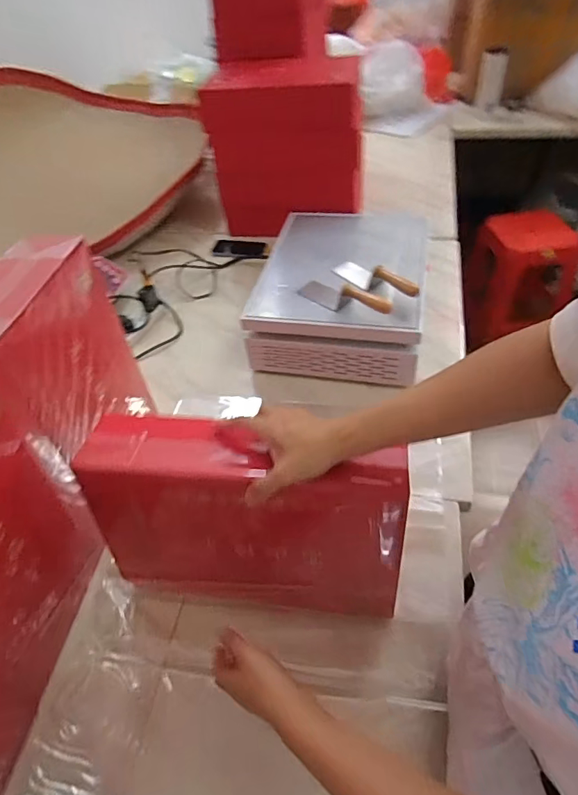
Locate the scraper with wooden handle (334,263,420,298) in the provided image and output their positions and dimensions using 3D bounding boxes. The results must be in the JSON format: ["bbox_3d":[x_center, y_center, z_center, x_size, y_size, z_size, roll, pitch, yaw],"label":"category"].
[{"bbox_3d":[0.154,-0.219,0.885,0.053,0.040,0.192,-28,50,-19],"label":"scraper with wooden handle"}]

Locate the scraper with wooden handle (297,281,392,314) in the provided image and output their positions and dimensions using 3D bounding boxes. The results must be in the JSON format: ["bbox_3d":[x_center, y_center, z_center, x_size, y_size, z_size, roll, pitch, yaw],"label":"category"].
[{"bbox_3d":[0.102,-0.185,0.865,0.187,0.034,0.054,23,53,26],"label":"scraper with wooden handle"}]

